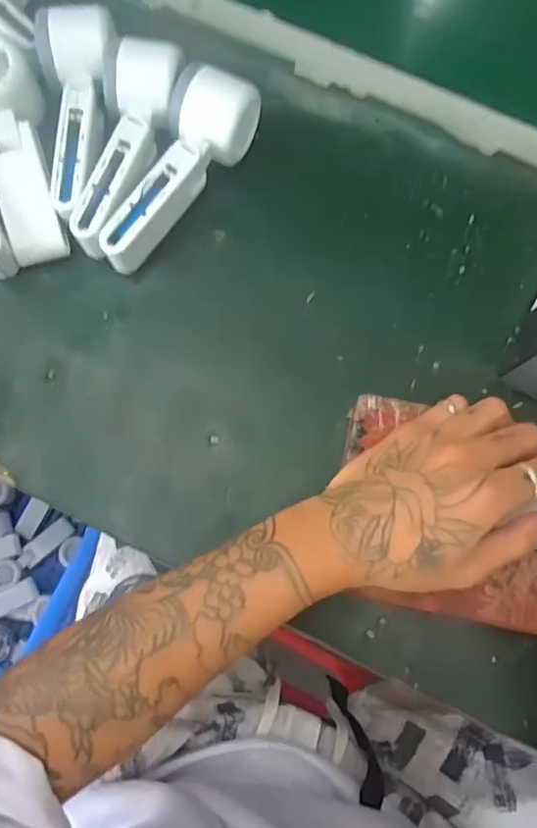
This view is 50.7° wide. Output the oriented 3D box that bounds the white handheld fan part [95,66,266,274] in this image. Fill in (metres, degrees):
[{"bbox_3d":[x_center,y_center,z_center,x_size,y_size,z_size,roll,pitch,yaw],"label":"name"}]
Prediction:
[{"bbox_3d":[-0.067,-0.177,0.424,0.050,0.059,0.157,28,78,5],"label":"white handheld fan part"}]

